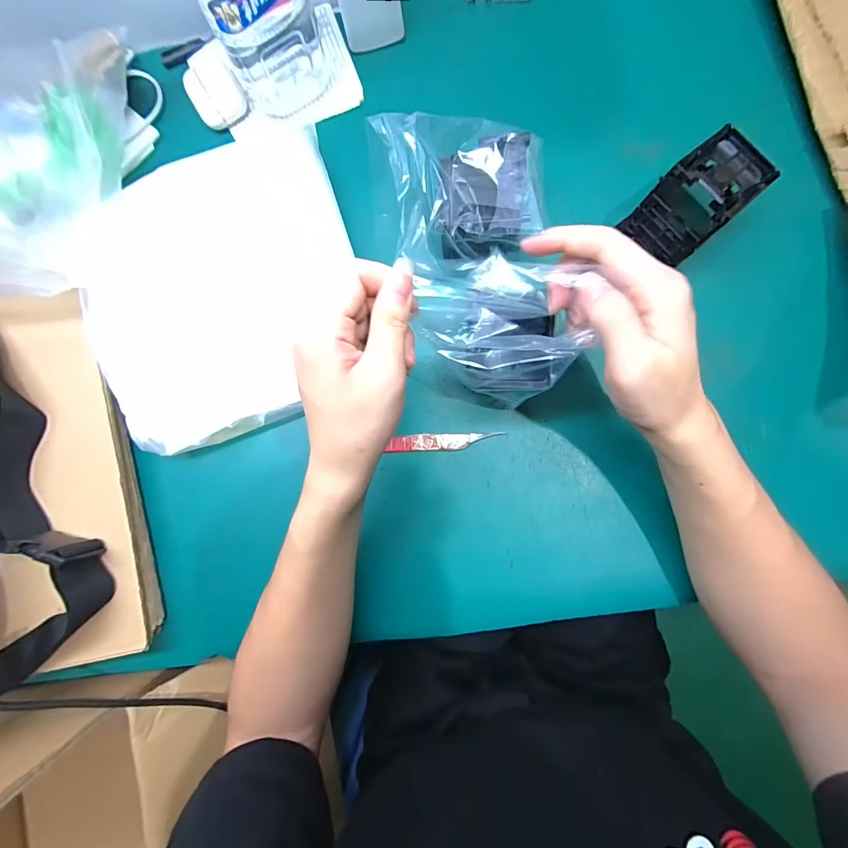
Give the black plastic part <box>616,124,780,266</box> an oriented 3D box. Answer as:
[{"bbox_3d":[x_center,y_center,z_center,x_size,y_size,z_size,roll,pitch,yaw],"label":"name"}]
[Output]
[{"bbox_3d":[0.212,-0.174,0.306,0.081,0.062,0.054,-42,86,0],"label":"black plastic part"}]

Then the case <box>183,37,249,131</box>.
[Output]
[{"bbox_3d":[-0.194,-0.312,0.359,0.049,0.022,0.063,-33,87,2],"label":"case"}]

